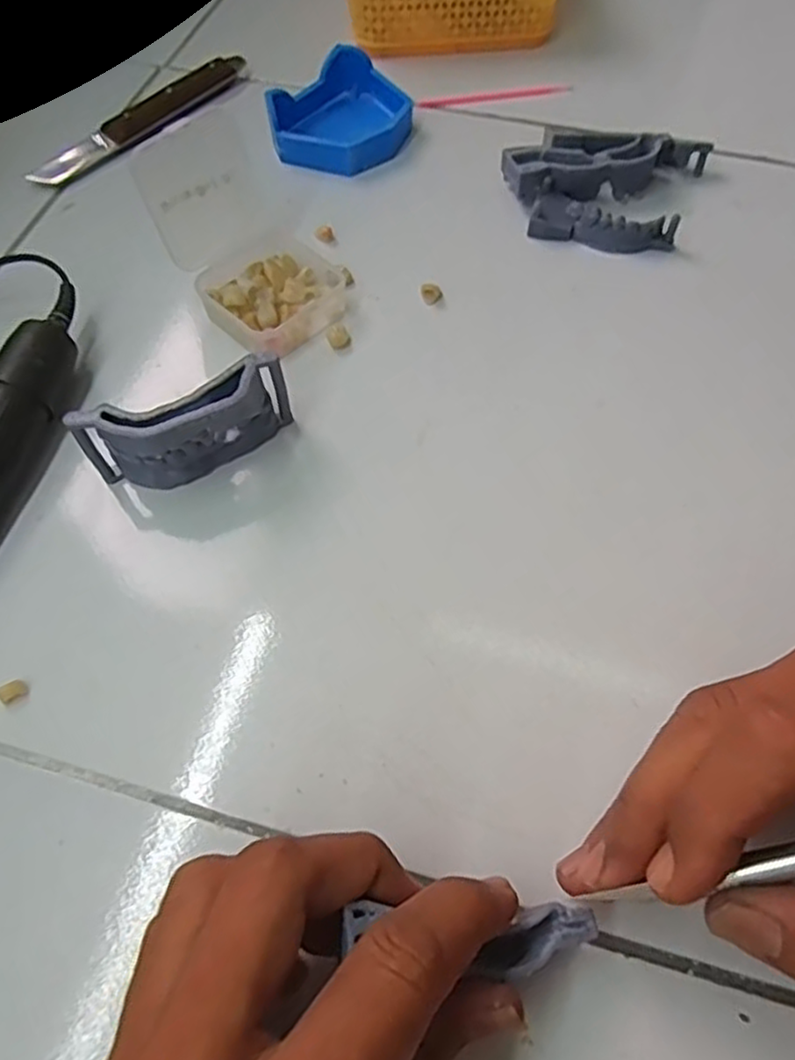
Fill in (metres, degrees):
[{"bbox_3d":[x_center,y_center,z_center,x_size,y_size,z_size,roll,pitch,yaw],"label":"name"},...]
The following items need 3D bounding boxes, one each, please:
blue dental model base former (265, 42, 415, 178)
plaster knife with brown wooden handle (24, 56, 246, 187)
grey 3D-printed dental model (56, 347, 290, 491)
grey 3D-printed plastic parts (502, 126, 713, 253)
[{"bbox_3d":[-0.028,-0.236,0.392,0.064,0.026,0.079,26,64,13],"label":"blue dental model base former"},{"bbox_3d":[-0.147,-0.238,0.400,0.018,0.017,0.142,39,68,19],"label":"plaster knife with brown wooden handle"},{"bbox_3d":[-0.080,-0.038,0.274,0.081,0.042,0.020,-21,64,-12],"label":"grey 3D-printed dental model"},{"bbox_3d":[0.106,-0.183,0.364,0.096,0.023,0.082,18,63,9],"label":"grey 3D-printed plastic parts"}]

